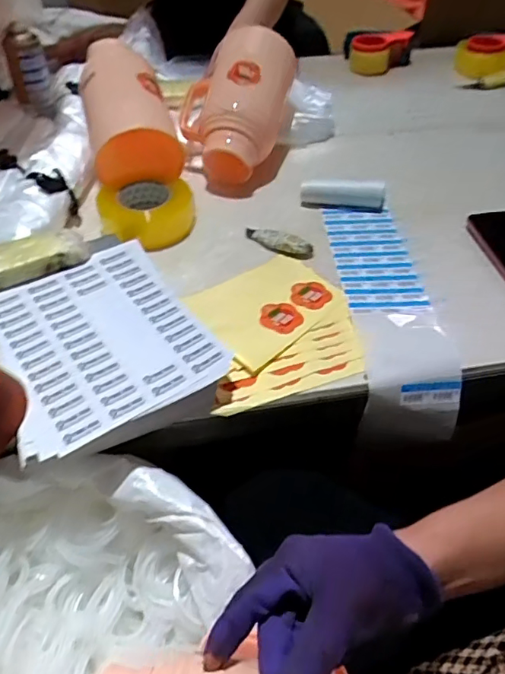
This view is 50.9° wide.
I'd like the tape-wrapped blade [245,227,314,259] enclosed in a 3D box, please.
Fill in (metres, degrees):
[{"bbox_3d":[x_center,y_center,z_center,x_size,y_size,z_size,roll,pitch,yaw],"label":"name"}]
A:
[{"bbox_3d":[0.037,-0.141,0.780,0.107,0.022,0.034,18,49,16],"label":"tape-wrapped blade"}]

